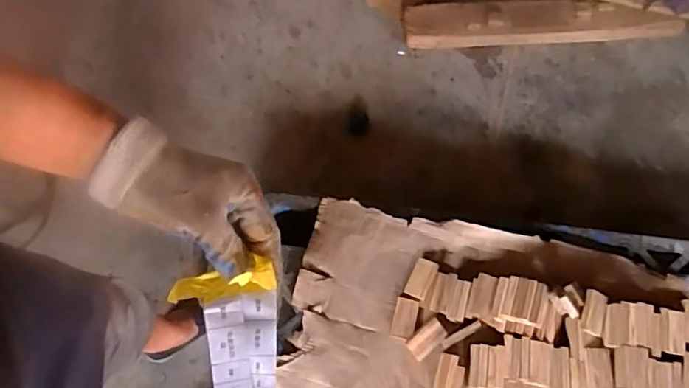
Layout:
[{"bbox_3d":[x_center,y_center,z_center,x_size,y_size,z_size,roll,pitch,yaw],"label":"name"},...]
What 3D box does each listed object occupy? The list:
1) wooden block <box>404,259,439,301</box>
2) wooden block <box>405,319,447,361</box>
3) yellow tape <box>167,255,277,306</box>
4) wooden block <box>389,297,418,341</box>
[{"bbox_3d":[0.162,0.178,1.154,0.045,0.017,0.084,25,72,9],"label":"wooden block"},{"bbox_3d":[0.166,0.295,1.113,0.082,0.020,0.044,-39,75,-12],"label":"wooden block"},{"bbox_3d":[-0.097,0.071,0.436,0.087,0.024,0.027,-13,70,11],"label":"yellow tape"},{"bbox_3d":[0.125,0.257,1.134,0.046,0.010,0.081,13,71,5],"label":"wooden block"}]

